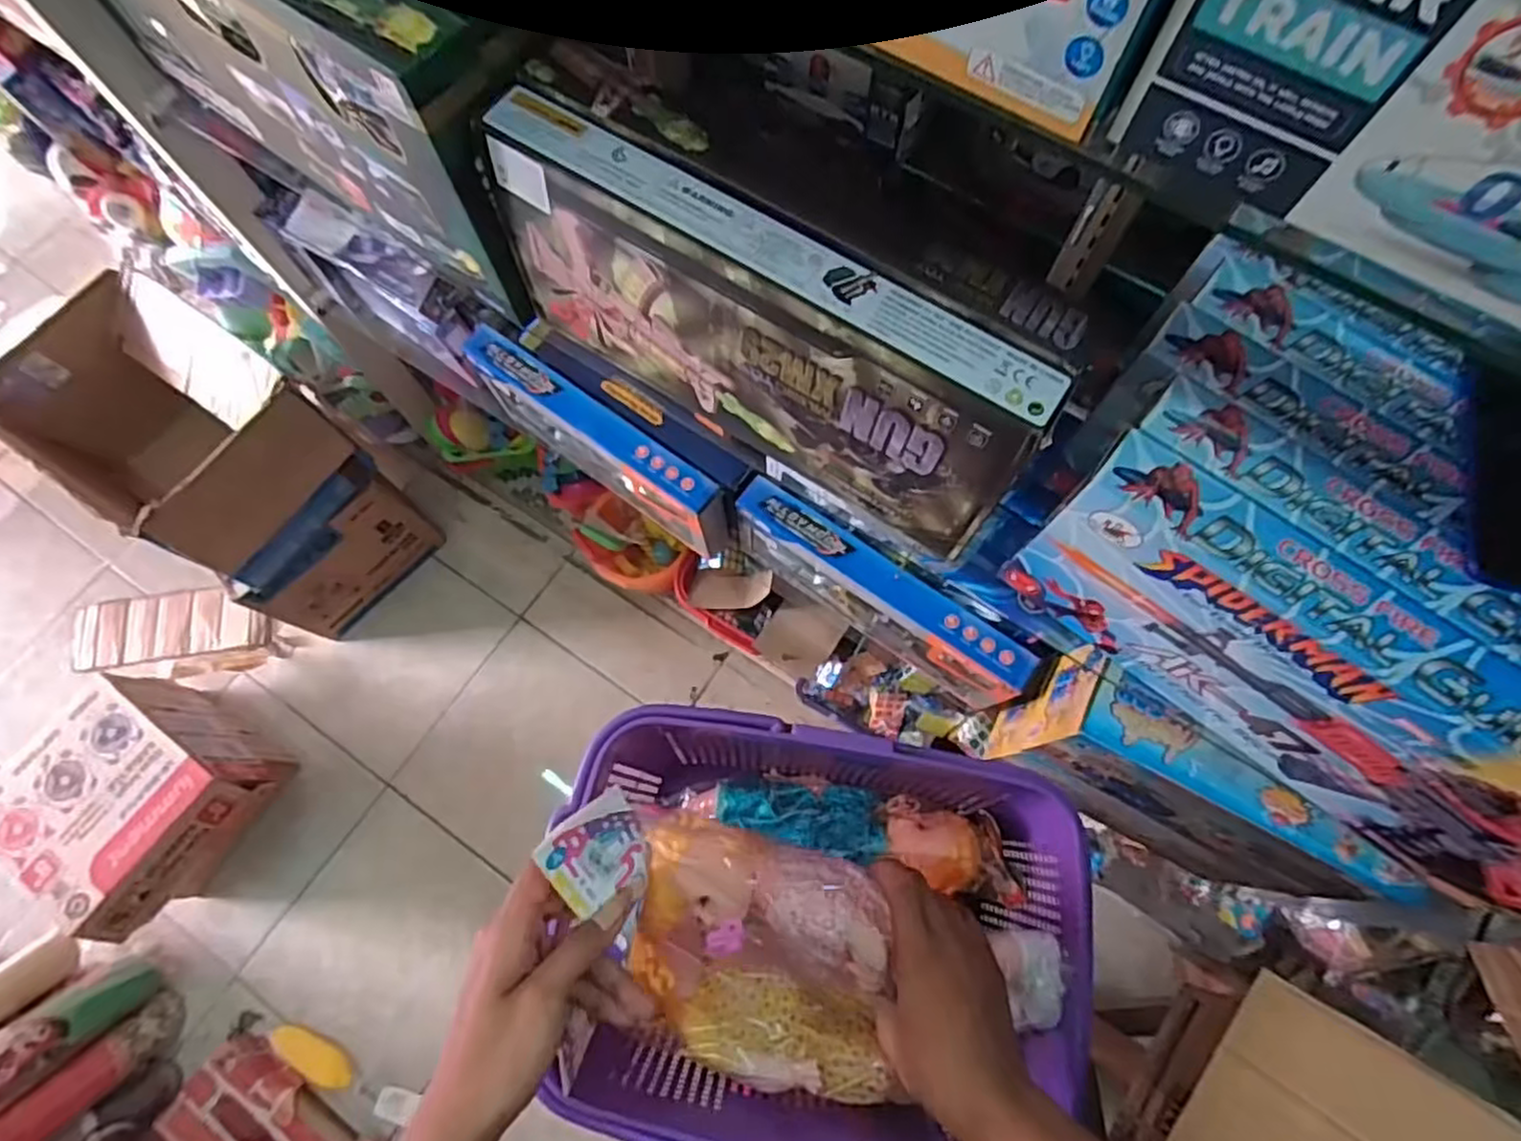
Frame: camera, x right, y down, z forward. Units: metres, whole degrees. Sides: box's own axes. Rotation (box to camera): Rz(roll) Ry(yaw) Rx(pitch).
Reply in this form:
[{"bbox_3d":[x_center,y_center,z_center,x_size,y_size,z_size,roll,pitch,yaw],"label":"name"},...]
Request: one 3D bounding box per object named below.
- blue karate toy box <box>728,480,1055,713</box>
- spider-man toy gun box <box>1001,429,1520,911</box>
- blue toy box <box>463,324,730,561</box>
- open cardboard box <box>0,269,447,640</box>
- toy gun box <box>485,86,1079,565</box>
[{"bbox_3d":[0.137,0.034,0.839,0.359,0.159,0.062,32,75,10],"label":"blue karate toy box"},{"bbox_3d":[0.366,0.075,0.486,0.392,0.183,0.051,38,76,11],"label":"spider-man toy gun box"},{"bbox_3d":[-0.190,-0.150,0.887,0.351,0.136,0.050,34,76,11],"label":"blue toy box"},{"bbox_3d":[-0.898,-0.178,1.254,0.451,0.490,0.297,35,76,11],"label":"open cardboard box"},{"bbox_3d":[0.001,-0.175,0.558,0.421,0.188,0.081,31,75,10],"label":"toy gun box"}]

